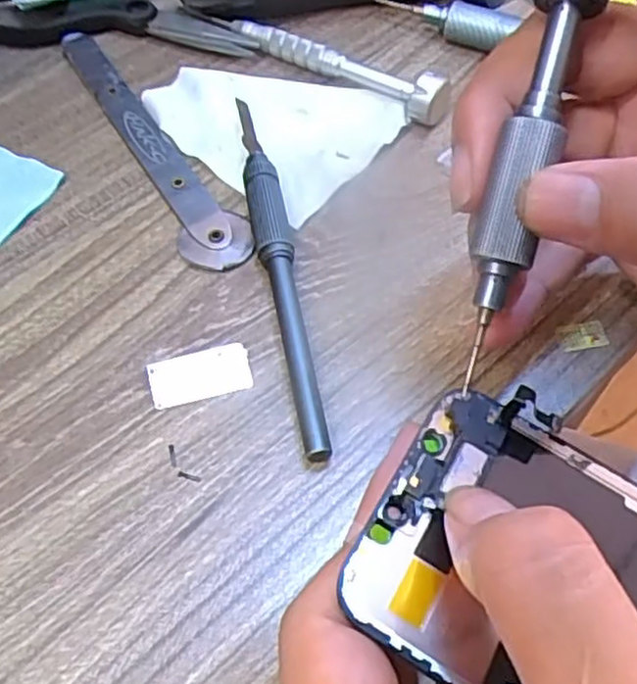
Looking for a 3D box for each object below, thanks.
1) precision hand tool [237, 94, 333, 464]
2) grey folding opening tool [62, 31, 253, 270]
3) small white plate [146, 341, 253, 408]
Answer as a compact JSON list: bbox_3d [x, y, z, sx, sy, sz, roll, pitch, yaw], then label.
[{"bbox_3d":[-0.015,-0.029,0.249,0.012,0.013,0.150,-8,57,-7],"label":"precision hand tool"},{"bbox_3d":[-0.067,-0.081,0.287,0.023,0.004,0.145,-26,61,-15],"label":"grey folding opening tool"},{"bbox_3d":[-0.037,0.010,0.230,0.031,0.004,0.015,-14,59,-8],"label":"small white plate"}]

